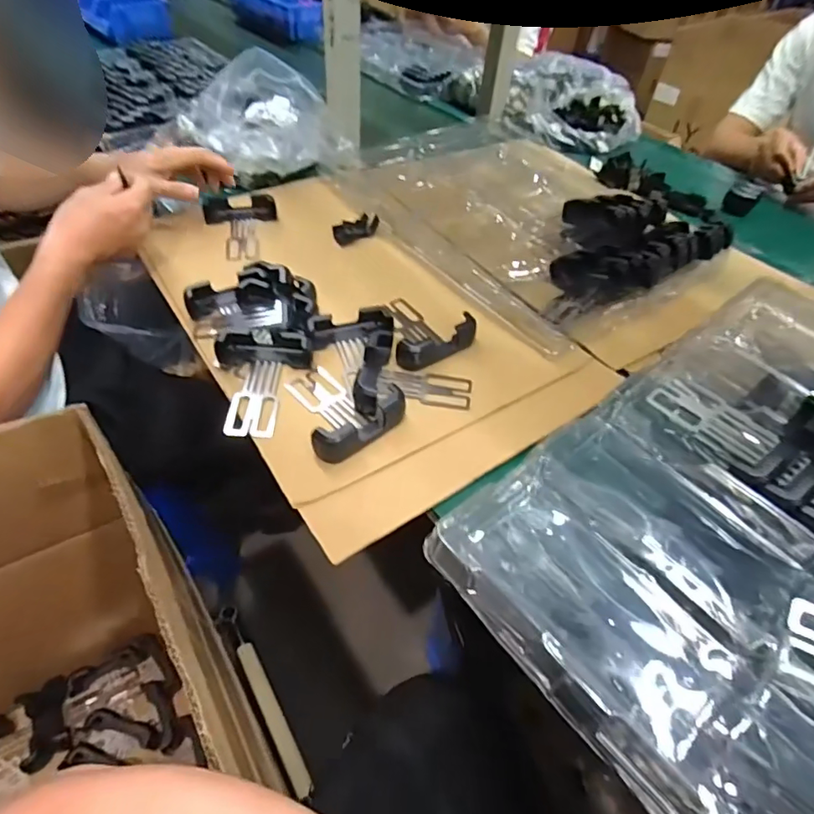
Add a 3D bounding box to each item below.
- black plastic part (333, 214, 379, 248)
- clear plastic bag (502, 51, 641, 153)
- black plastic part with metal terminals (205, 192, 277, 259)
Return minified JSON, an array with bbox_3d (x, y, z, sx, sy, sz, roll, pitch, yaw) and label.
[{"bbox_3d":[-0.072,-0.249,0.704,0.065,0.016,0.042,-24,54,-24],"label":"black plastic part"},{"bbox_3d":[0.342,-0.617,1.022,0.269,0.111,0.195,18,50,12],"label":"clear plastic bag"},{"bbox_3d":[-0.228,-0.247,0.700,0.096,0.032,0.115,-6,49,-9],"label":"black plastic part with metal terminals"}]

